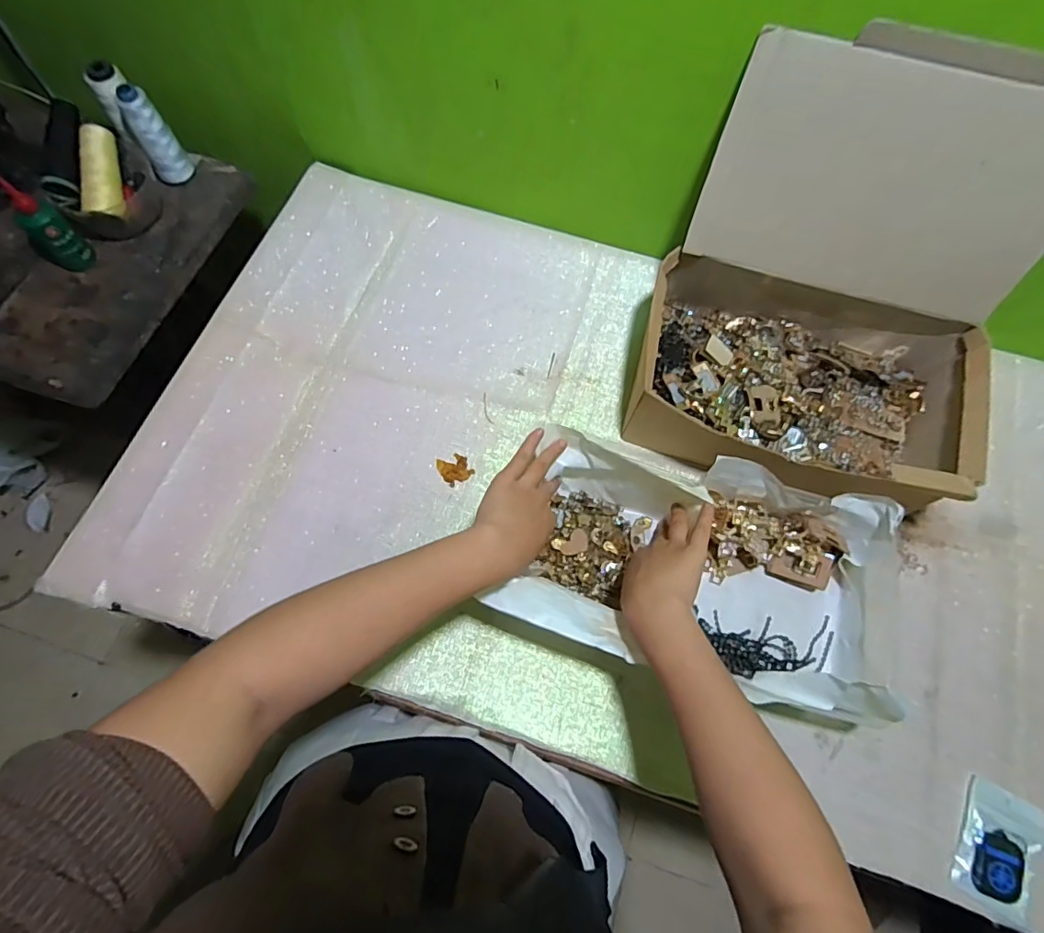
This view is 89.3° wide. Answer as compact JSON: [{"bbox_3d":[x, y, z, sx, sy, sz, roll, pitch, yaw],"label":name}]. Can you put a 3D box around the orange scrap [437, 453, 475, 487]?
[{"bbox_3d":[-0.074,0.002,0.589,0.033,0.004,0.034,-31,72,-13],"label":"orange scrap"}]

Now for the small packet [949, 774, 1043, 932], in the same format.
[{"bbox_3d":[0.428,0.342,0.472,0.062,0.008,0.099,29,71,9],"label":"small packet"}]

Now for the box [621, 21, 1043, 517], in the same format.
[{"bbox_3d":[0.305,-0.146,0.509,0.320,0.286,0.311,17,69,5],"label":"box"}]

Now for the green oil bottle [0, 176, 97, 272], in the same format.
[{"bbox_3d":[-0.558,-0.280,0.621,0.041,0.112,0.047,35,72,11],"label":"green oil bottle"}]

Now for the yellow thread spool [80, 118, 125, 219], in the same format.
[{"bbox_3d":[-0.504,-0.352,0.634,0.034,0.034,0.109,-4,92,-3],"label":"yellow thread spool"}]

